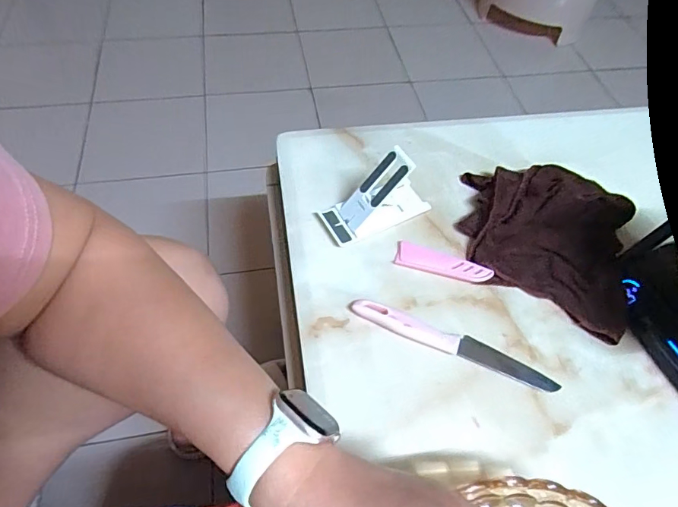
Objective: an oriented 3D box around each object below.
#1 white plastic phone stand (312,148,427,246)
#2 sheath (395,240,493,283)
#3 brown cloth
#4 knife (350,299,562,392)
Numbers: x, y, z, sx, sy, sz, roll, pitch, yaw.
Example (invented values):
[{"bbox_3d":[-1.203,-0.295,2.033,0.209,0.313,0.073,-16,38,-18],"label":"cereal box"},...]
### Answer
[{"bbox_3d":[0.040,-0.065,0.476,0.117,0.070,0.056,-21,59,-17],"label":"white plastic phone stand"},{"bbox_3d":[0.108,0.010,0.469,0.098,0.007,0.027,15,56,7],"label":"sheath"},{"bbox_3d":[0.216,-0.021,0.478,0.170,0.034,0.173,20,56,10],"label":"brown cloth"},{"bbox_3d":[0.105,0.082,0.418,0.193,0.011,0.026,20,56,10],"label":"knife"}]

